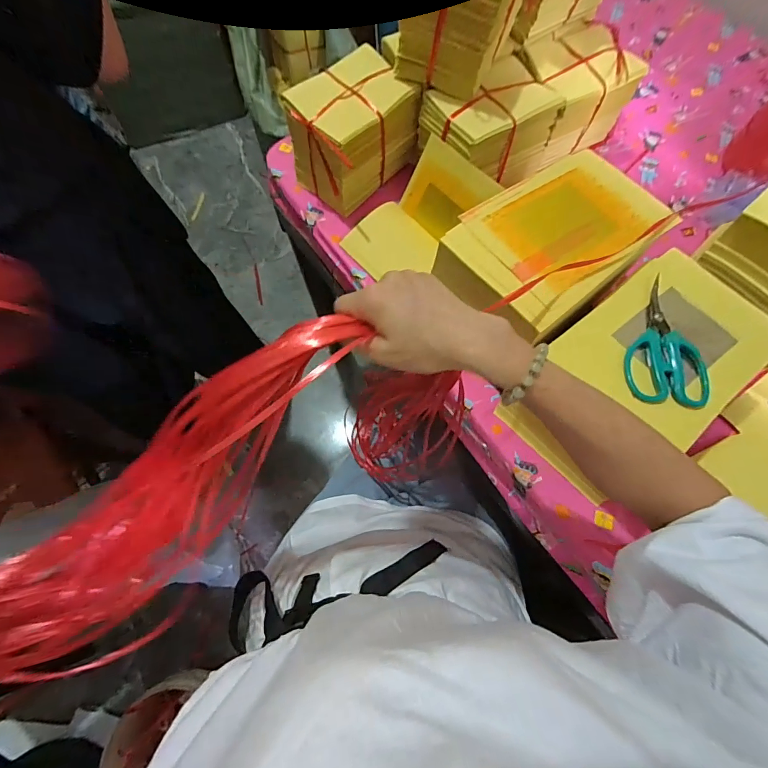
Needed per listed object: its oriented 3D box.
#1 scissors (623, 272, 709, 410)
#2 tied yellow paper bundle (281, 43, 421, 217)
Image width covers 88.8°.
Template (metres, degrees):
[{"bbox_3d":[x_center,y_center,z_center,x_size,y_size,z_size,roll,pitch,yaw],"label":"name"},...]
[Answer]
[{"bbox_3d":[0.301,-0.047,0.427,0.077,0.015,0.148,4,69,1],"label":"scissors"},{"bbox_3d":[-0.044,-0.378,0.594,0.130,0.124,0.168,41,74,14],"label":"tied yellow paper bundle"}]

